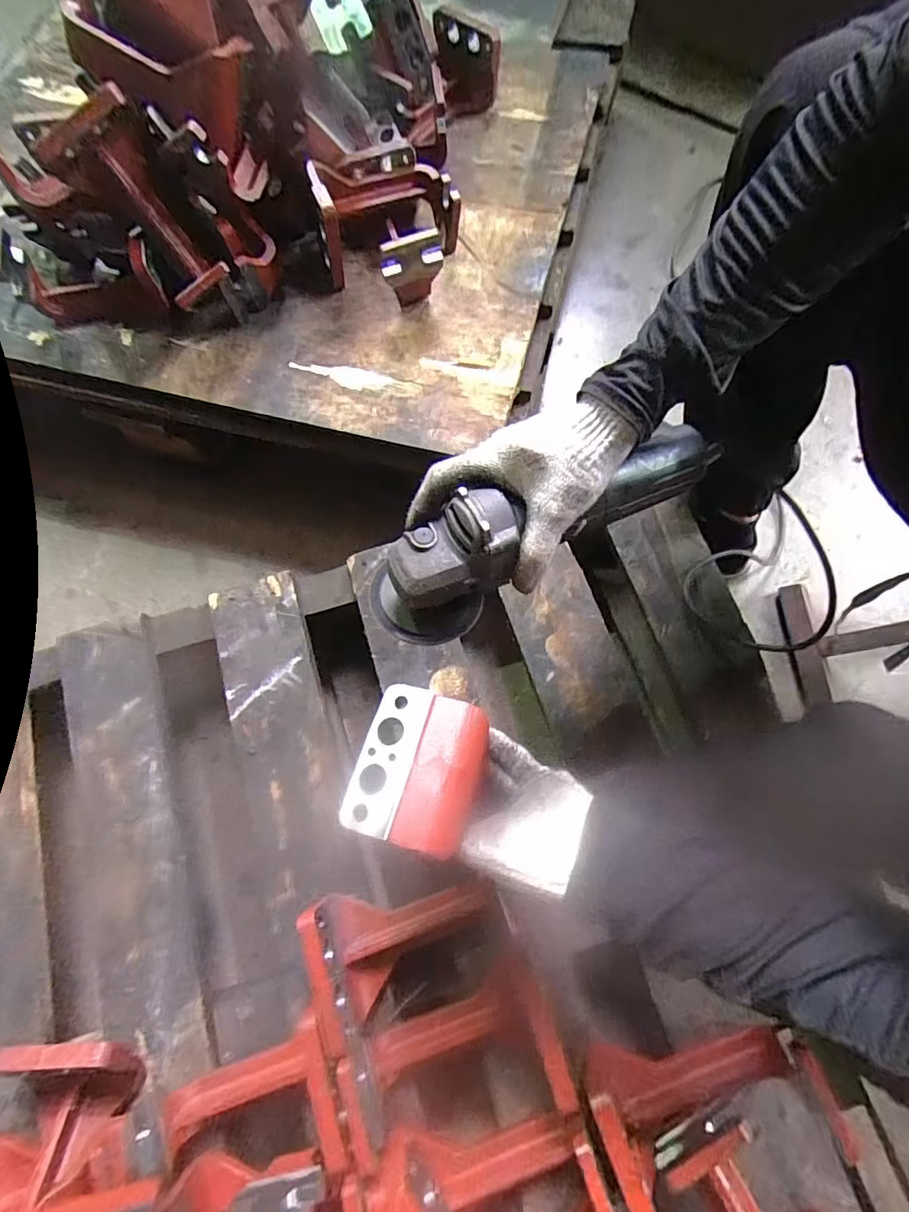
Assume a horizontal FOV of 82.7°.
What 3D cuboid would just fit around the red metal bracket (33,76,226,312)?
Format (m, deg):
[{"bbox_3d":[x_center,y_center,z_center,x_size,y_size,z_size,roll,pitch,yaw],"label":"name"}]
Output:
[{"bbox_3d":[-0.337,-0.424,0.563,0.094,0.090,0.170,-40,122,-10],"label":"red metal bracket"}]

